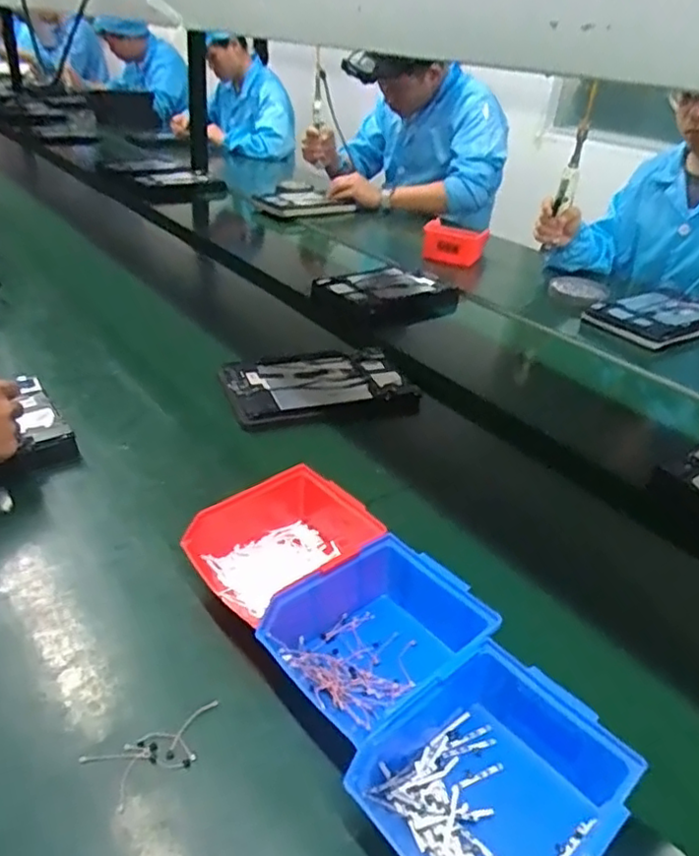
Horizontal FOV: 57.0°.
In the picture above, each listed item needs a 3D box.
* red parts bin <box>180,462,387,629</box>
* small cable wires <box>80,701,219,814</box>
[{"bbox_3d":[-0.045,0.104,0.570,0.169,0.068,0.126,-18,39,-33],"label":"red parts bin"},{"bbox_3d":[-0.129,0.222,0.434,0.091,0.006,0.043,-12,36,-26],"label":"small cable wires"}]

